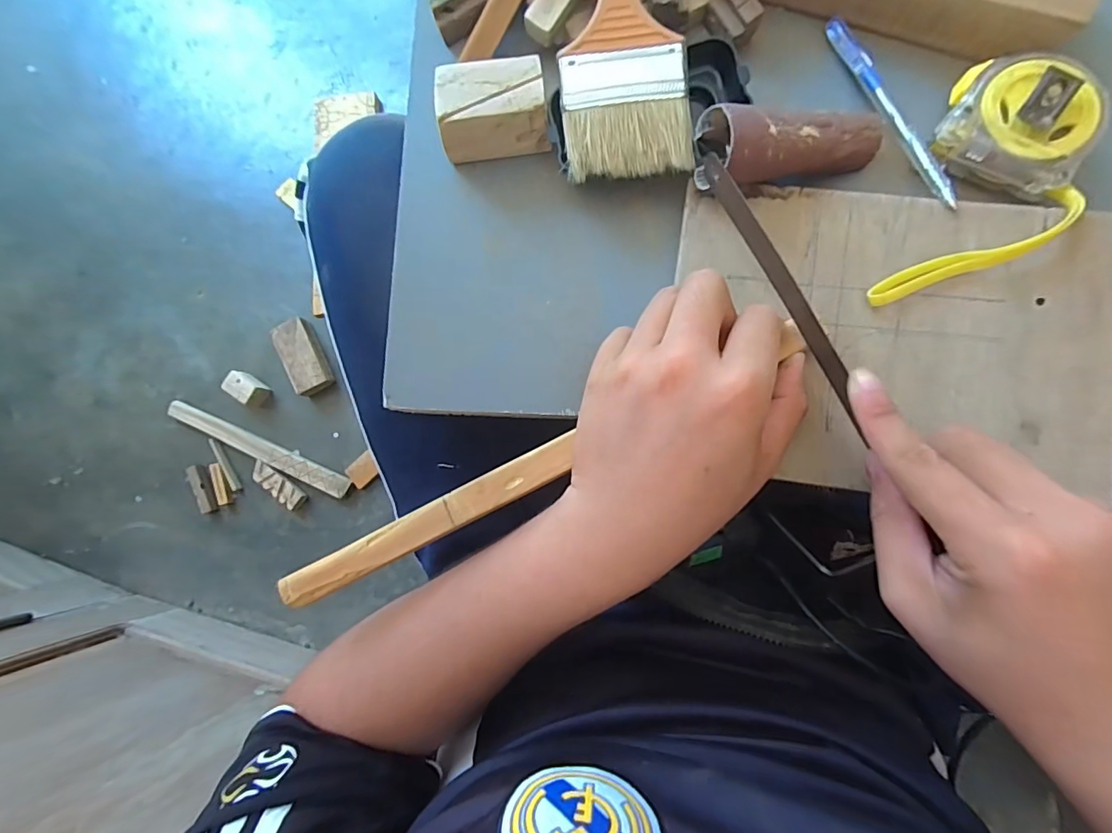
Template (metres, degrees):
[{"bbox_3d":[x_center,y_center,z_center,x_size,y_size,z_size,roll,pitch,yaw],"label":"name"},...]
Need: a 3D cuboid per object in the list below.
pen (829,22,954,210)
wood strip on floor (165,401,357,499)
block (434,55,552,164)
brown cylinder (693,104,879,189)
[{"bbox_3d":[0.185,-0.171,0.278,0.010,0.015,0.132,-23,82,4],"label":"pen"},{"bbox_3d":[-0.504,0.051,0.848,0.356,0.013,0.037,24,88,9],"label":"wood strip on floor"},{"bbox_3d":[-0.036,-0.180,0.298,0.066,0.037,0.042,-5,84,6],"label":"block"},{"bbox_3d":[0.127,-0.146,0.272,0.102,0.033,0.043,-6,83,-12],"label":"brown cylinder"}]

